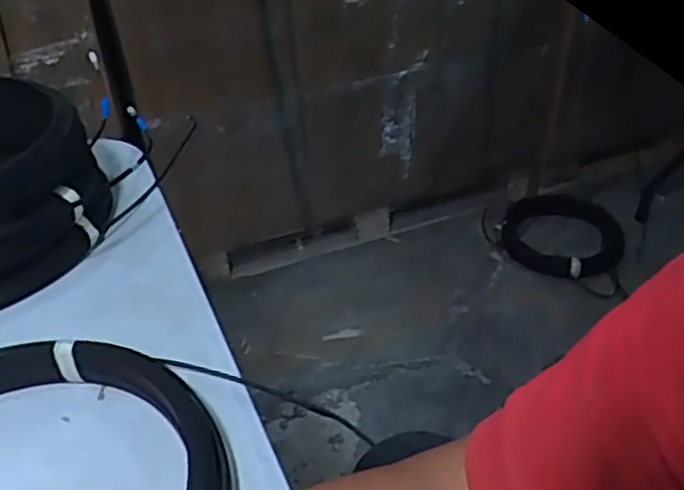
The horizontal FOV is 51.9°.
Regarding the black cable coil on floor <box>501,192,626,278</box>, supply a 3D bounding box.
[{"bbox_3d":[0.575,-0.036,1.819,0.302,0.108,0.302,-1,38,1],"label":"black cable coil on floor"}]

